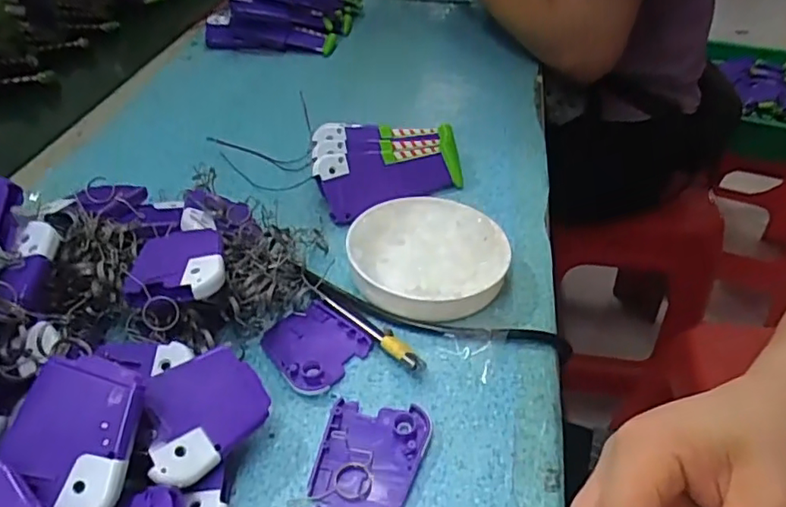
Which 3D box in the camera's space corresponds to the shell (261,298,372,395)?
[{"bbox_3d":[-0.048,0.054,0.354,0.052,0.008,0.059,-32,50,-31],"label":"shell"}]

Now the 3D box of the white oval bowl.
[{"bbox_3d":[0.025,0.001,0.402,0.104,0.029,0.110,15,43,16],"label":"white oval bowl"}]

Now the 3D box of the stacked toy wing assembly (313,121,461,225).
[{"bbox_3d":[-0.002,-0.074,0.489,0.127,0.044,0.090,-9,42,-11],"label":"stacked toy wing assembly"}]

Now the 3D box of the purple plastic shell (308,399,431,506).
[{"bbox_3d":[-0.012,0.104,0.299,0.050,0.007,0.065,10,42,11],"label":"purple plastic shell"}]

